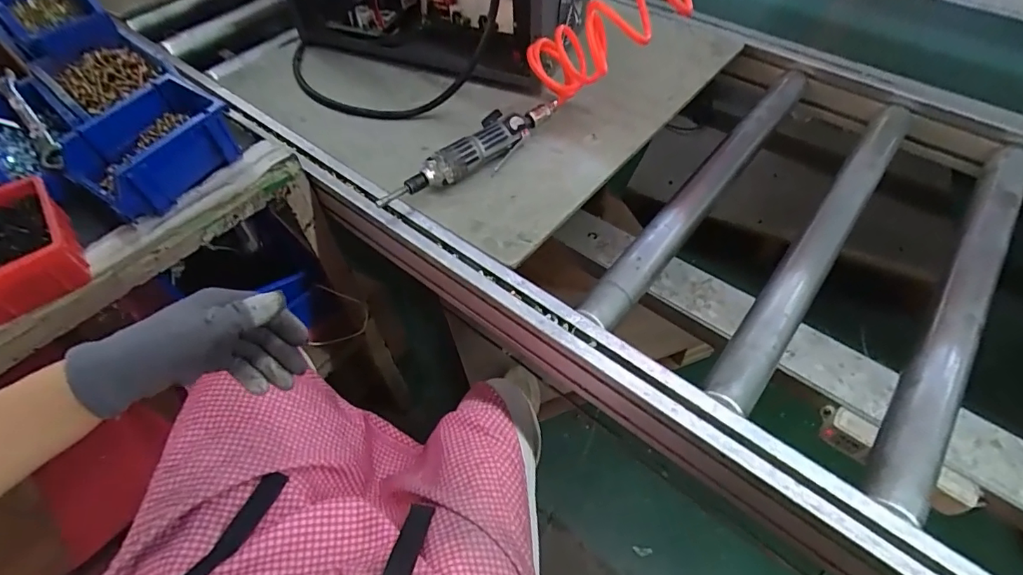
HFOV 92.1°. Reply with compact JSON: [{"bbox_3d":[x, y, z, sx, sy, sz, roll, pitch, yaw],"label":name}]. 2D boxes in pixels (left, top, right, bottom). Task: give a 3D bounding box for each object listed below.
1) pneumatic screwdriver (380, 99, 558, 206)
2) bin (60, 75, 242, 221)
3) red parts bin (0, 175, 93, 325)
[{"bbox_3d":[-0.043,-0.171,0.617,0.270,0.039,0.050,-37,62,-23],"label":"pneumatic screwdriver"},{"bbox_3d":[-0.421,-0.161,0.571,0.132,0.082,0.148,30,60,21],"label":"bin"},{"bbox_3d":[-0.502,-0.041,0.496,0.097,0.053,0.147,-34,60,-21],"label":"red parts bin"}]

